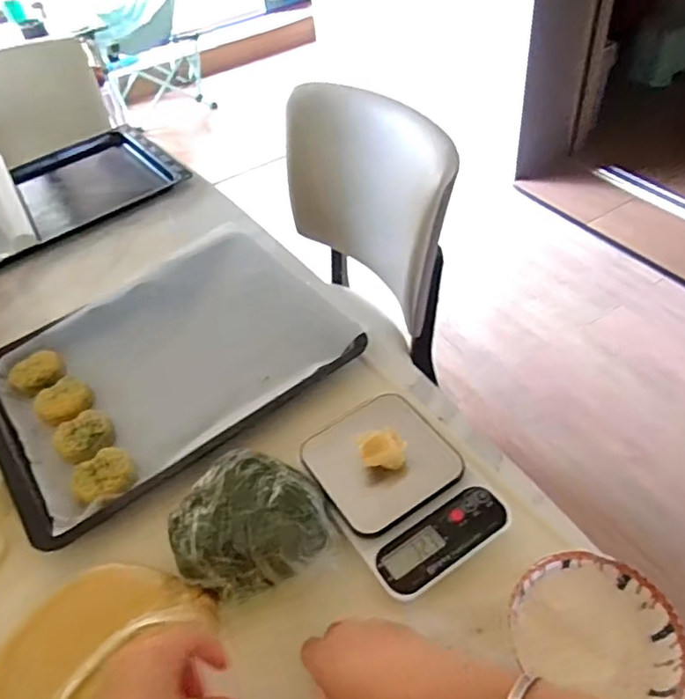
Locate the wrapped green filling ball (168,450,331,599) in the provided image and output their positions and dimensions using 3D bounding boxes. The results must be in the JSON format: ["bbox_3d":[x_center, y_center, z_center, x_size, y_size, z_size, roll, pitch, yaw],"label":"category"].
[{"bbox_3d":[-0.085,0.145,0.502,0.124,0.059,0.113,-4,46,4],"label":"wrapped green filling ball"}]

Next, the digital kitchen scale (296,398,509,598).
[{"bbox_3d":[0.048,0.122,0.542,0.127,0.026,0.182,-30,50,-20],"label":"digital kitchen scale"}]

